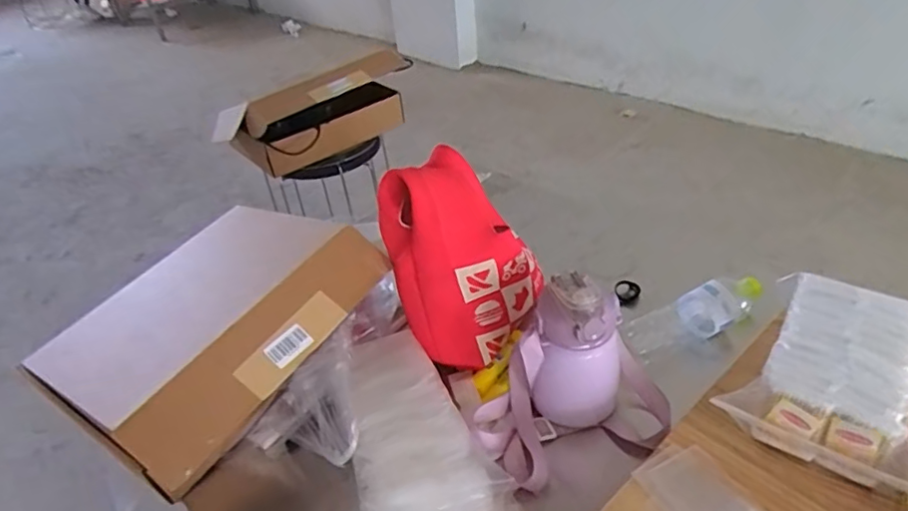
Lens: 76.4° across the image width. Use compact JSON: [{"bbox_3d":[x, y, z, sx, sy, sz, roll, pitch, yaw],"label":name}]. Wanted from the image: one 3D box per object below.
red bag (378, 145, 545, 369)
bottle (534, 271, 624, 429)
[{"bbox_3d":[0.008,0.001,0.736,0.159,0.232,0.155,-33,44,-32],"label":"red bag"},{"bbox_3d":[0.142,0.109,0.663,0.100,0.175,0.079,9,40,19],"label":"bottle"}]

